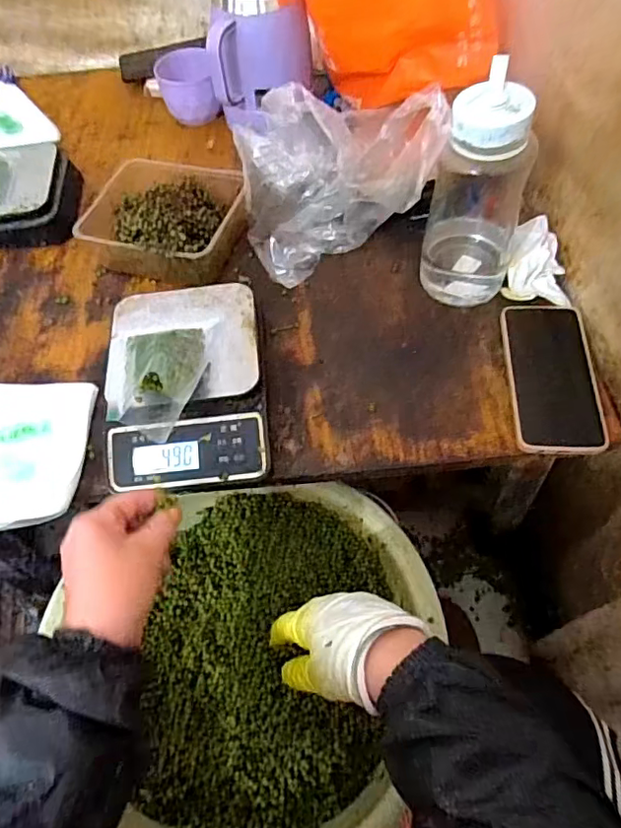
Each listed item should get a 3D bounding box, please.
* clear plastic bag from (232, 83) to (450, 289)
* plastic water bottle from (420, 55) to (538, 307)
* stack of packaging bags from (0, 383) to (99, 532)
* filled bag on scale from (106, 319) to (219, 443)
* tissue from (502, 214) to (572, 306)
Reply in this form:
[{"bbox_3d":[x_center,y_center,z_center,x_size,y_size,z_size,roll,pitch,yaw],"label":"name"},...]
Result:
[{"bbox_3d":[0.012,-0.216,0.560,0.220,0.182,0.099,14,61,13],"label":"clear plastic bag"},{"bbox_3d":[0.166,-0.210,0.543,0.092,0.212,0.078,17,61,14],"label":"plastic water bottle"},{"bbox_3d":[-0.286,0.037,0.529,0.136,0.019,0.155,-1,58,4],"label":"stack of packaging bags"},{"bbox_3d":[-0.141,-0.037,0.500,0.094,0.054,0.133,-6,58,1],"label":"filled bag on scale"},{"bbox_3d":[0.246,-0.166,0.597,0.066,0.044,0.088,5,59,8],"label":"tissue"}]

